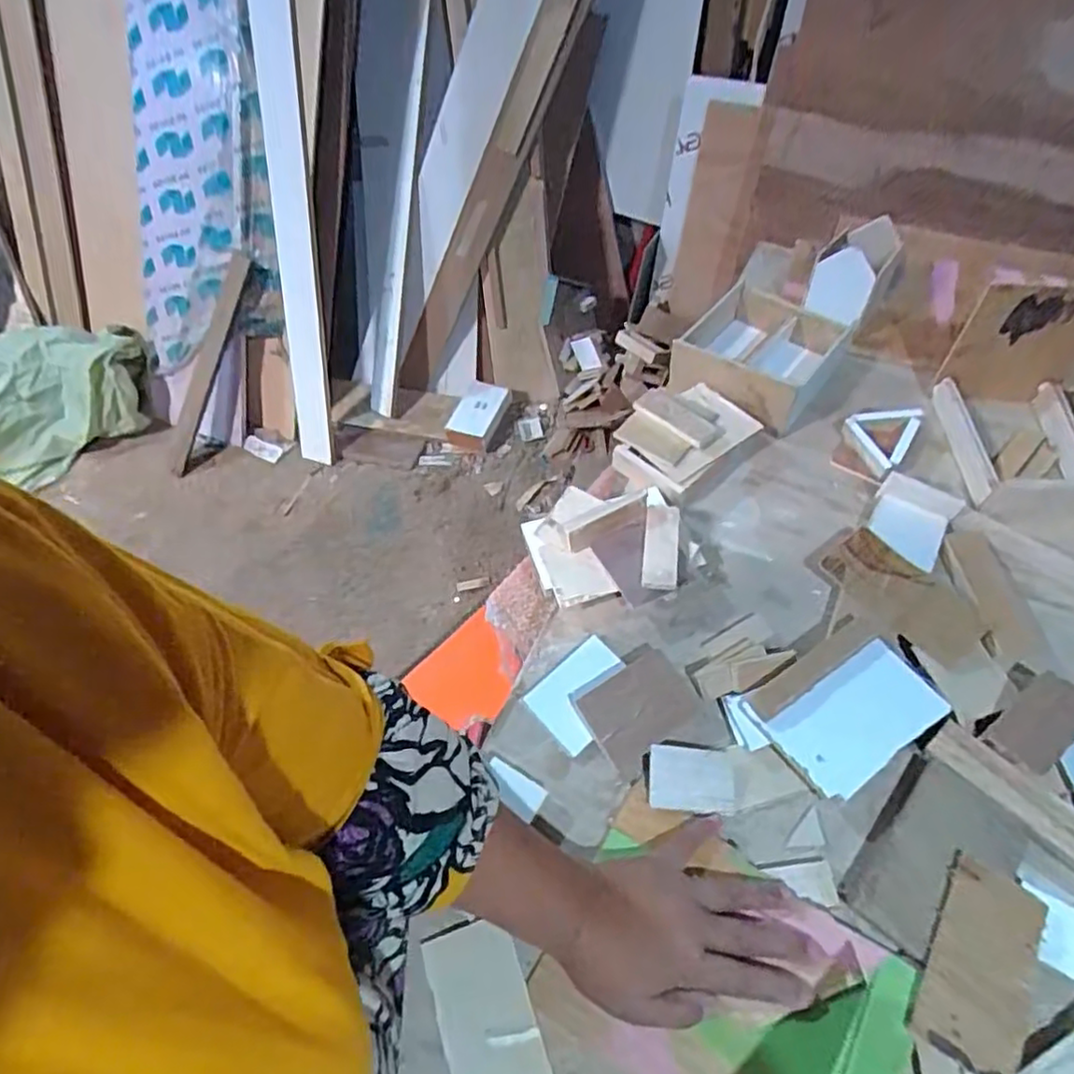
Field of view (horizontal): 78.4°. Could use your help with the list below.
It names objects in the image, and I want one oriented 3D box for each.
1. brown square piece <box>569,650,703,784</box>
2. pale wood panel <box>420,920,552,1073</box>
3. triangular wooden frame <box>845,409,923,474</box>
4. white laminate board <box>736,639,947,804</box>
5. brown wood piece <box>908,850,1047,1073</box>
[{"bbox_3d":[0.083,0.140,0.541,0.087,0.013,0.077,-31,71,-11],"label":"brown square piece"},{"bbox_3d":[-0.023,0.343,0.419,0.062,0.004,0.171,-21,58,-5],"label":"pale wood panel"},{"bbox_3d":[0.356,-0.108,0.688,0.063,0.020,0.084,28,58,19],"label":"triangular wooden frame"},{"bbox_3d":[0.248,0.140,0.523,0.133,0.007,0.083,-29,65,-16],"label":"white laminate board"},{"bbox_3d":[0.286,0.274,0.426,0.060,0.004,0.117,27,64,18],"label":"brown wood piece"}]

